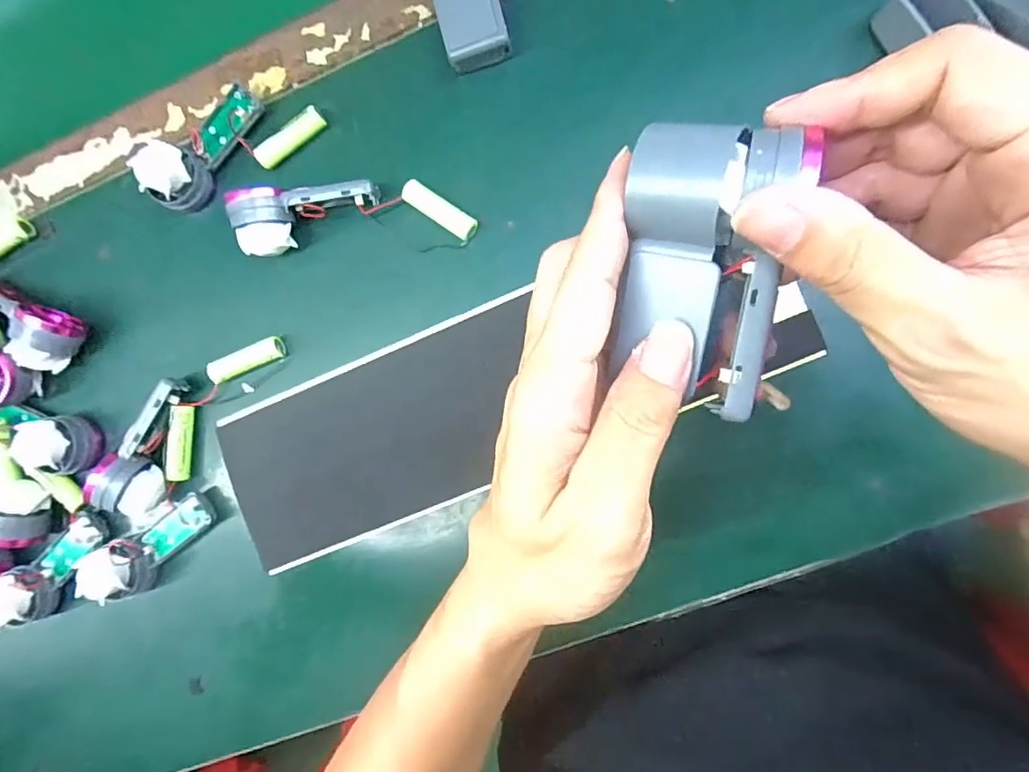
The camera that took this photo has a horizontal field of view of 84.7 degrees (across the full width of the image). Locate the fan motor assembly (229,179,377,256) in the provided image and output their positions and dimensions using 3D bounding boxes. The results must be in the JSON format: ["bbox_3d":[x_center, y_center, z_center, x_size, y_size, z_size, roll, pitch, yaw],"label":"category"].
[{"bbox_3d":[-0.129,-0.106,0.354,0.087,0.036,0.037,-8,88,8],"label":"fan motor assembly"}]

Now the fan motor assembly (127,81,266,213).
[{"bbox_3d":[-0.202,-0.155,0.365,0.033,0.035,0.091,44,95,7],"label":"fan motor assembly"}]

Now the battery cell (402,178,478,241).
[{"bbox_3d":[-0.046,-0.109,0.352,0.050,0.012,0.015,34,94,7],"label":"battery cell"}]

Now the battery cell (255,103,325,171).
[{"bbox_3d":[-0.146,-0.161,0.367,0.050,0.013,0.014,-39,84,6],"label":"battery cell"}]

